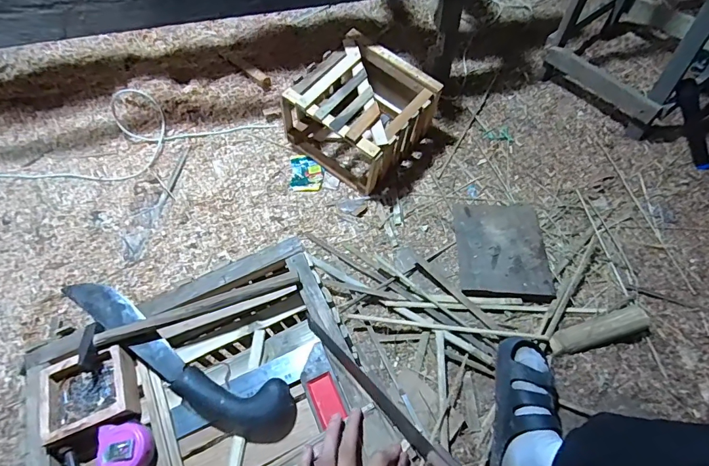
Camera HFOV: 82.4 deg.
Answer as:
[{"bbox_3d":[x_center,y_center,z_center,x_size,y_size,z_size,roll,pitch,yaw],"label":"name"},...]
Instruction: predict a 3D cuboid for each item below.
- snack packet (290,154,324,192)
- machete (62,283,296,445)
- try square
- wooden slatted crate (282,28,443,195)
[{"bbox_3d":[-0.137,-0.175,1.156,0.091,0.020,0.126,-6,57,0],"label":"snack packet"},{"bbox_3d":[-0.241,0.157,0.518,0.361,0.033,0.074,22,61,15],"label":"machete"},{"bbox_3d":[-0.117,0.212,0.489,0.198,0.022,0.097,-21,60,-10],"label":"try square"},{"bbox_3d":[0.021,-0.323,1.108,0.320,0.244,0.313,31,65,21],"label":"wooden slatted crate"}]

